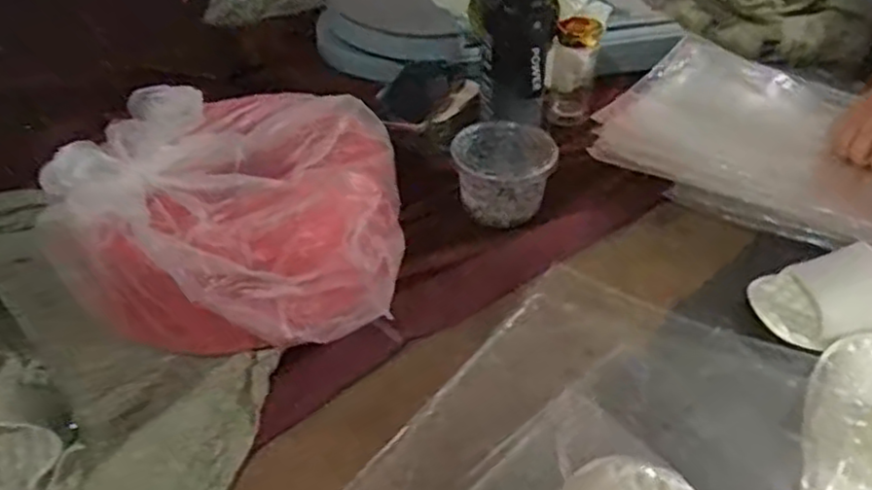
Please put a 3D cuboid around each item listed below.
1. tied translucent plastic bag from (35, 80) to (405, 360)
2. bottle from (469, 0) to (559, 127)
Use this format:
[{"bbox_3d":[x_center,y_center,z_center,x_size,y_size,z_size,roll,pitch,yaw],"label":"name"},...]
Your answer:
[{"bbox_3d":[-0.190,-0.032,0.675,0.299,0.175,0.280,-4,40,-5],"label":"tied translucent plastic bag"},{"bbox_3d":[0.090,-0.250,0.826,0.091,0.198,0.078,2,40,3],"label":"bottle"}]

